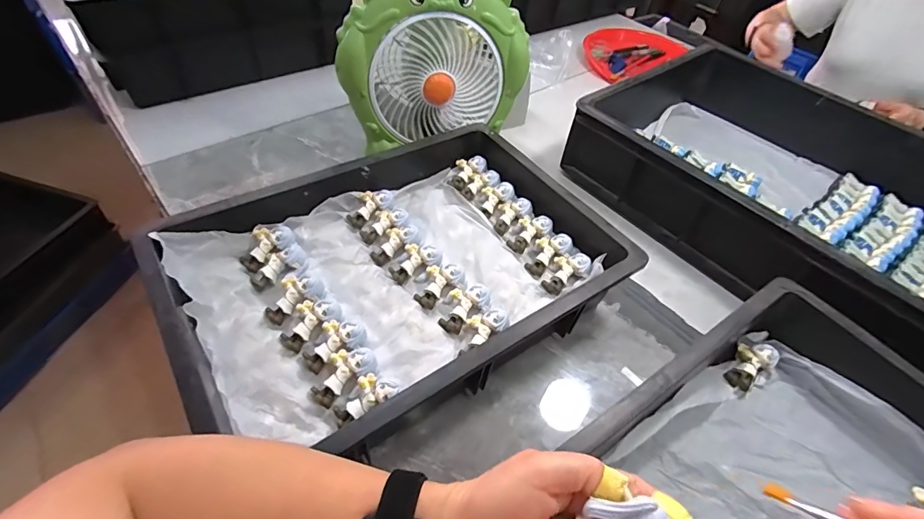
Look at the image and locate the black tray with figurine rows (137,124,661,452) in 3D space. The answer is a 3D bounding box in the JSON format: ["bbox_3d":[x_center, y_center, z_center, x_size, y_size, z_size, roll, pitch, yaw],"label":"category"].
[{"bbox_3d":[-0.070,0.014,0.503,0.439,0.095,0.318,-25,56,-25],"label":"black tray with figurine rows"}]

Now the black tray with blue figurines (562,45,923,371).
[{"bbox_3d":[0.474,-0.096,0.629,0.402,0.116,0.584,-30,58,-28],"label":"black tray with blue figurines"}]

